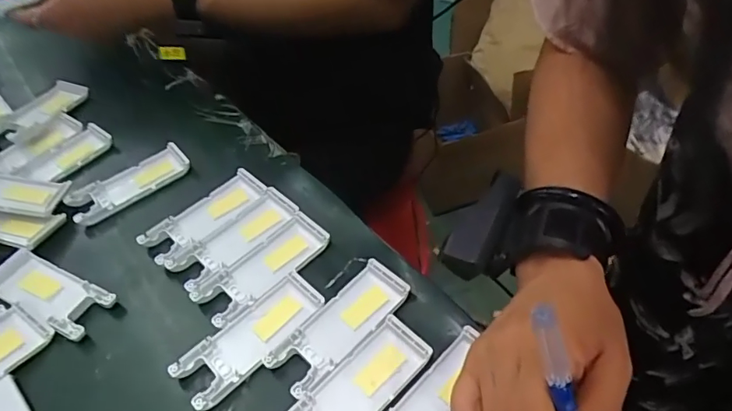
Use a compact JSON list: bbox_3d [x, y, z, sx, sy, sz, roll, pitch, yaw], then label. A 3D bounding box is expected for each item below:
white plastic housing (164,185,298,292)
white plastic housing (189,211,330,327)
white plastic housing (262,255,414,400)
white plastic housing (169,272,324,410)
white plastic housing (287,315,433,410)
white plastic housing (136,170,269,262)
[{"bbox_3d":[-0.105,0.026,0.398,0.041,0.010,0.103,34,59,30],"label":"white plastic housing"},{"bbox_3d":[-0.078,0.046,0.375,0.103,0.010,0.042,-36,55,-25],"label":"white plastic housing"},{"bbox_3d":[-0.018,0.081,0.338,0.103,0.009,0.039,-37,55,-26],"label":"white plastic housing"},{"bbox_3d":[-0.079,0.089,0.339,0.040,0.009,0.103,34,58,29],"label":"white plastic housing"},{"bbox_3d":[-0.007,0.115,0.308,0.103,0.009,0.040,-36,55,-25],"label":"white plastic housing"},{"bbox_3d":[-0.135,0.008,0.417,0.044,0.011,0.103,34,59,30],"label":"white plastic housing"}]

